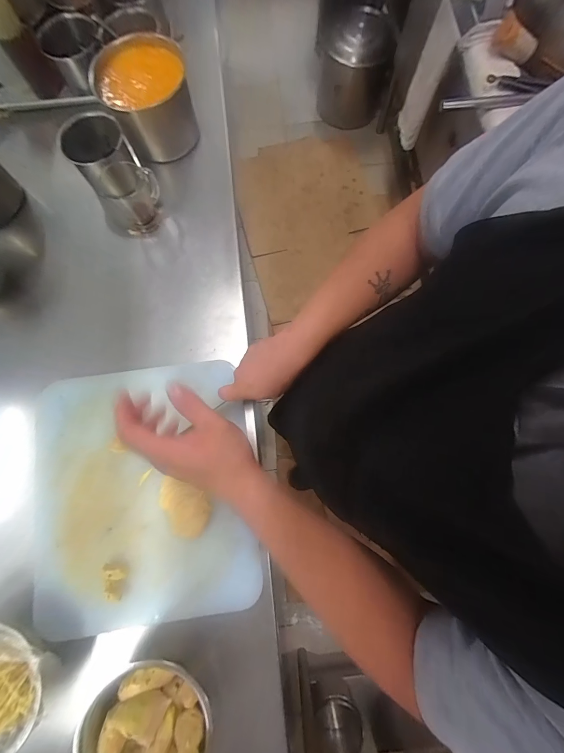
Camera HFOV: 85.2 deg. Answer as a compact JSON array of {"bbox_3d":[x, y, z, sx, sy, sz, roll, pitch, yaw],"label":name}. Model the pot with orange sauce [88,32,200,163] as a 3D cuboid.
[{"bbox_3d":[-0.258,-0.546,0.603,0.155,0.118,0.161,0,78,0],"label":"pot with orange sauce"}]

